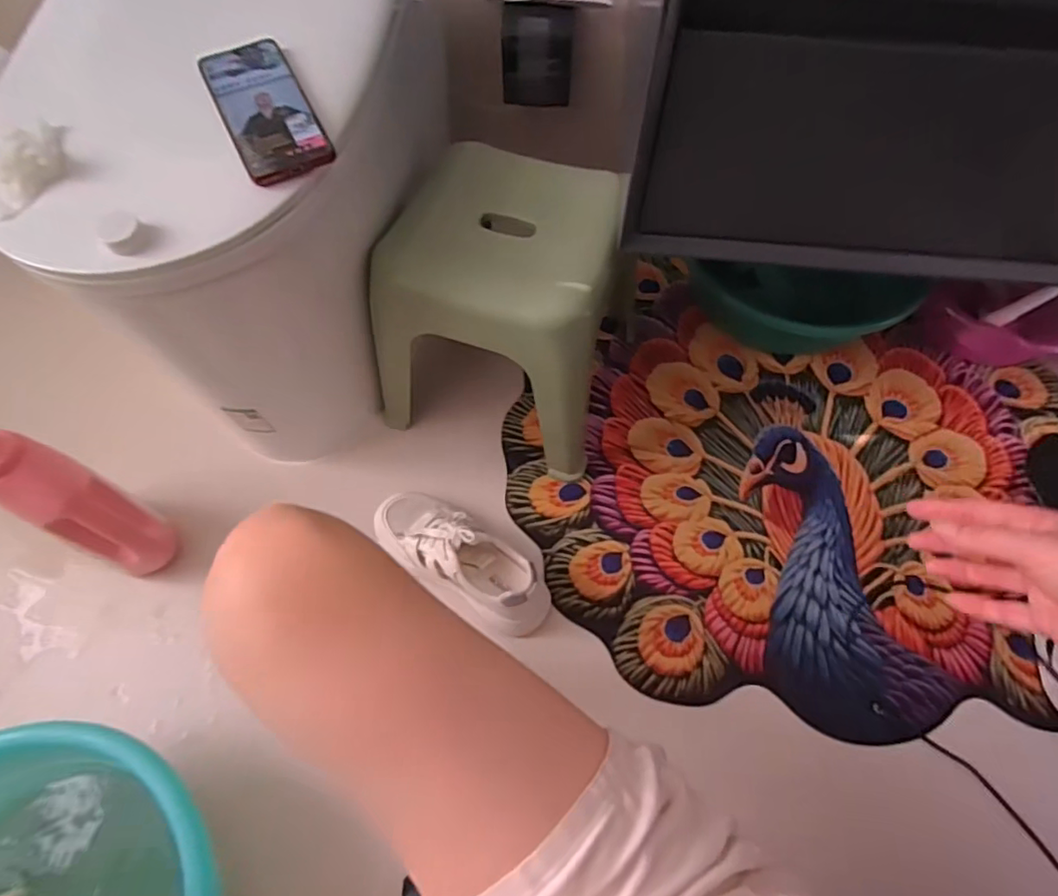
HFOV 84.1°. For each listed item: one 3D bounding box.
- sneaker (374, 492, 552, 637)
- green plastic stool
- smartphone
[{"bbox_3d":[-0.087,0.137,0.722,0.237,0.104,0.091,36,66,18],"label":"sneaker"},{"bbox_3d":[-0.033,-0.173,0.785,0.279,0.300,0.275,18,62,7],"label":"green plastic stool"},{"bbox_3d":[-0.234,-0.302,0.520,0.074,0.010,0.157,-24,72,-13],"label":"smartphone"}]

